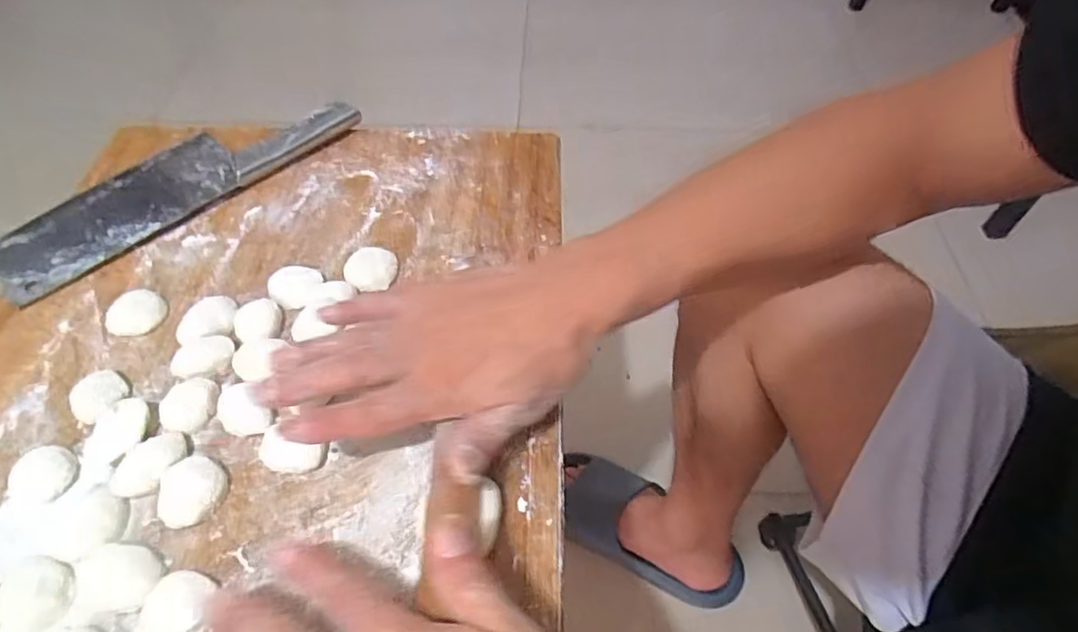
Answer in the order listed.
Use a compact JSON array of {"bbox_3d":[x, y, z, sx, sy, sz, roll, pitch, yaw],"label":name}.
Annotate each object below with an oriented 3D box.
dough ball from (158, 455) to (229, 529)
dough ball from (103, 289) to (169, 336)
[{"bbox_3d":[-0.192,0.096,0.326,0.037,0.013,0.036,0,53,-1],"label":"dough ball"},{"bbox_3d":[-0.273,-0.002,0.402,0.036,0.015,0.030,-36,61,-24],"label":"dough ball"}]

